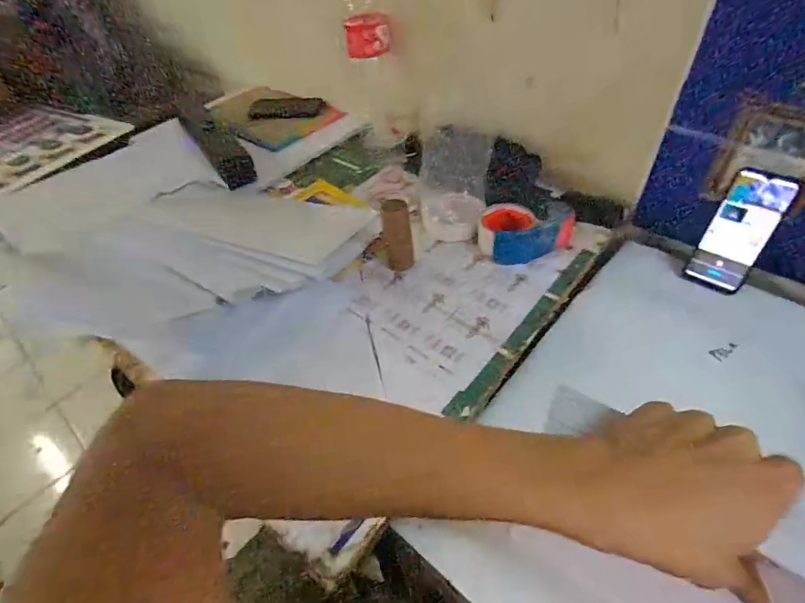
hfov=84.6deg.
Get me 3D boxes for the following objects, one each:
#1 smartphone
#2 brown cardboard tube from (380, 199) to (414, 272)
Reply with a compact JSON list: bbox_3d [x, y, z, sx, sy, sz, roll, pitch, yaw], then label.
[{"bbox_3d":[0.481,-0.096,0.636,0.072,0.170,0.015,29,34,28],"label":"smartphone"},{"bbox_3d":[-0.007,-0.097,0.656,0.041,0.097,0.042,-6,46,0],"label":"brown cardboard tube"}]

